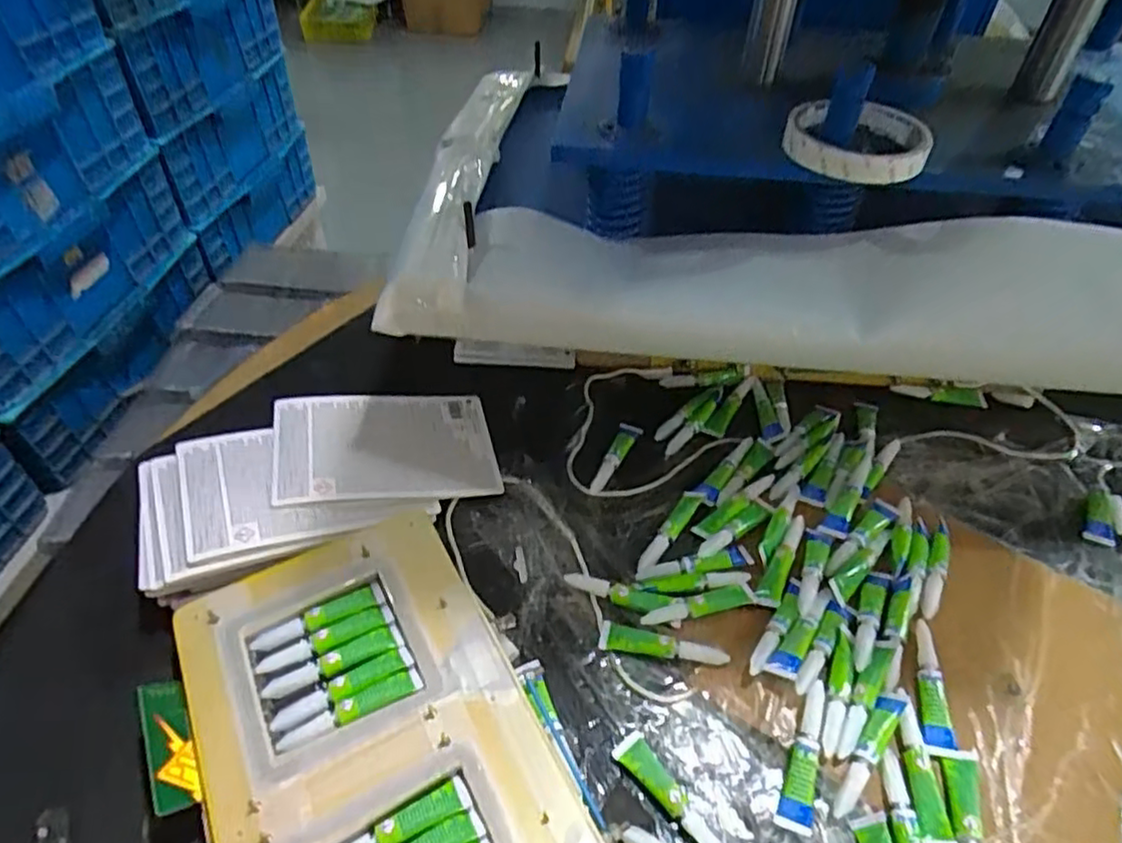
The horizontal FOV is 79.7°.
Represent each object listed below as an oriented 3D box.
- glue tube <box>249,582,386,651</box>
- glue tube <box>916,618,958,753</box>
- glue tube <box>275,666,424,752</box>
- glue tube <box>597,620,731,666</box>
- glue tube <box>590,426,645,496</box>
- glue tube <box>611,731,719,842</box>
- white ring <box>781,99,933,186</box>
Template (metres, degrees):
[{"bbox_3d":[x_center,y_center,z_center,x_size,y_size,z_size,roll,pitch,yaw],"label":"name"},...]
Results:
[{"bbox_3d":[-0.152,0.125,0.424,0.081,0.007,0.016,-23,52,-19],"label":"glue tube"},{"bbox_3d":[0.230,0.163,0.419,0.019,0.010,0.076,7,49,7],"label":"glue tube"},{"bbox_3d":[-0.119,0.164,0.383,0.081,0.007,0.016,-23,52,-19],"label":"glue tube"},{"bbox_3d":[0.066,0.145,0.438,0.082,0.011,0.017,8,49,8],"label":"glue tube"},{"bbox_3d":[0.043,0.027,0.550,0.016,0.007,0.077,23,53,20],"label":"glue tube"},{"bbox_3d":[0.064,0.213,0.381,0.021,0.012,0.080,-33,55,-25],"label":"glue tube"},{"bbox_3d":[0.188,-0.179,0.428,0.086,0.019,0.084,1,46,-1],"label":"white ring"}]

